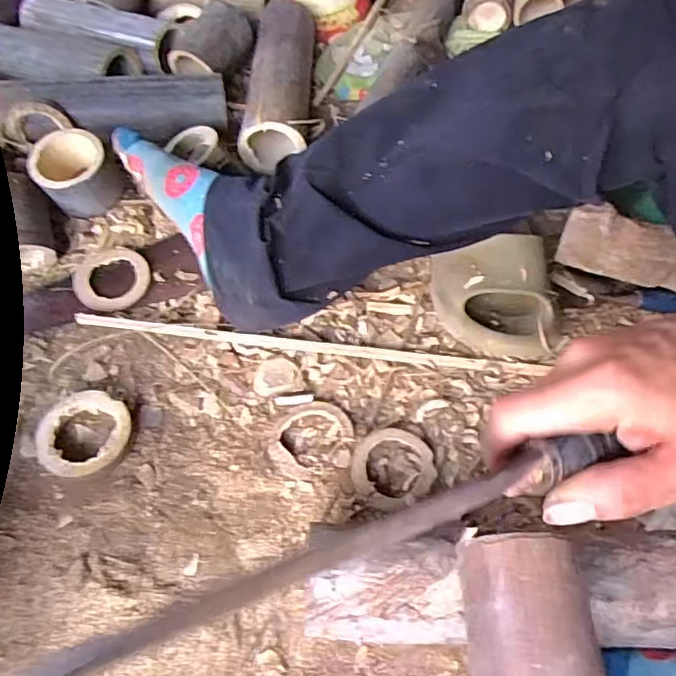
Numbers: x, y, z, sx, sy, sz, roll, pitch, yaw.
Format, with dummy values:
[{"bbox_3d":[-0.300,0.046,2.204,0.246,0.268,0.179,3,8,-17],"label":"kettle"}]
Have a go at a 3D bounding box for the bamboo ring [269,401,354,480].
[{"bbox_3d":[-0.023,0.083,0.483,0.069,0.005,0.065,0,57,1],"label":"bamboo ring"}]

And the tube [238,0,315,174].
[{"bbox_3d":[-0.072,-0.326,0.708,0.081,0.071,0.287,-1,57,1],"label":"tube"}]

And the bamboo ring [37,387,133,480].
[{"bbox_3d":[-0.207,0.080,0.476,0.074,0.021,0.068,0,57,1],"label":"bamboo ring"}]

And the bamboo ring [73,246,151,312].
[{"bbox_3d":[-0.222,-0.059,0.566,0.072,0.018,0.075,0,57,1],"label":"bamboo ring"}]

